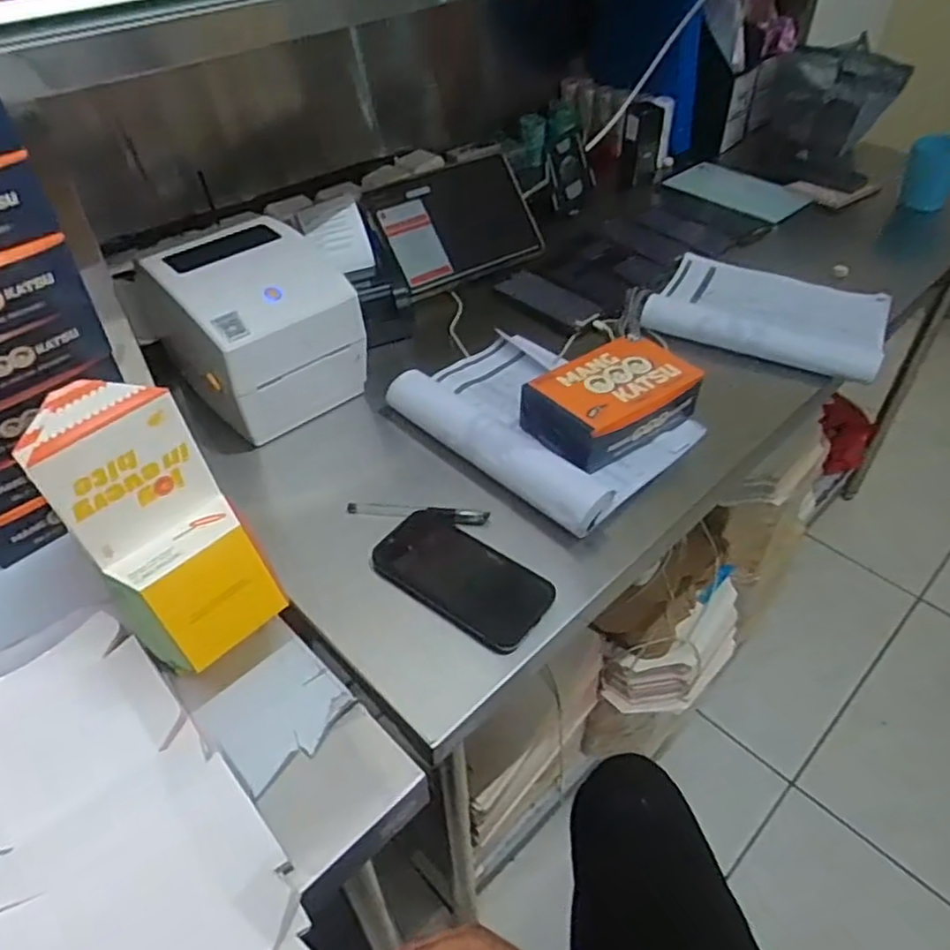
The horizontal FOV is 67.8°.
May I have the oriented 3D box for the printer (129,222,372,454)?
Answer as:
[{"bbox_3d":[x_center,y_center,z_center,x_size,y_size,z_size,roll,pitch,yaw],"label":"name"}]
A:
[{"bbox_3d":[-0.253,-0.175,0.827,0.192,0.160,0.189,-32,53,-28],"label":"printer"}]

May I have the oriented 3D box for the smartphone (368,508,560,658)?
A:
[{"bbox_3d":[-0.012,0.097,0.671,0.169,0.017,0.084,30,67,27],"label":"smartphone"}]

